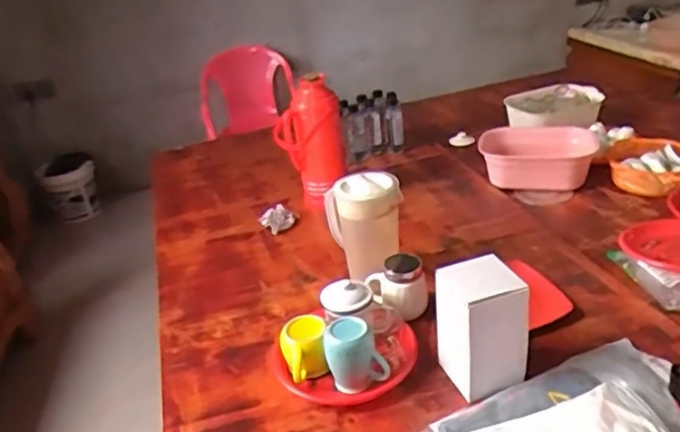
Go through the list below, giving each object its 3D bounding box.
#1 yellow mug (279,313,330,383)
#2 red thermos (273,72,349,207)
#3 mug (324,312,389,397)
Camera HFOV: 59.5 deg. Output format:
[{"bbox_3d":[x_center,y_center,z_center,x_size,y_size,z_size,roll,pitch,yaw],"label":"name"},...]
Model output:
[{"bbox_3d":[-0.062,0.232,1.044,0.082,0.085,0.097,-9,28,-3],"label":"yellow mug"},{"bbox_3d":[-0.077,-0.194,1.590,0.178,0.333,0.118,-10,28,-5],"label":"red thermos"},{"bbox_3d":[0.026,0.230,1.004,0.099,0.121,0.081,-9,28,-3],"label":"mug"}]

